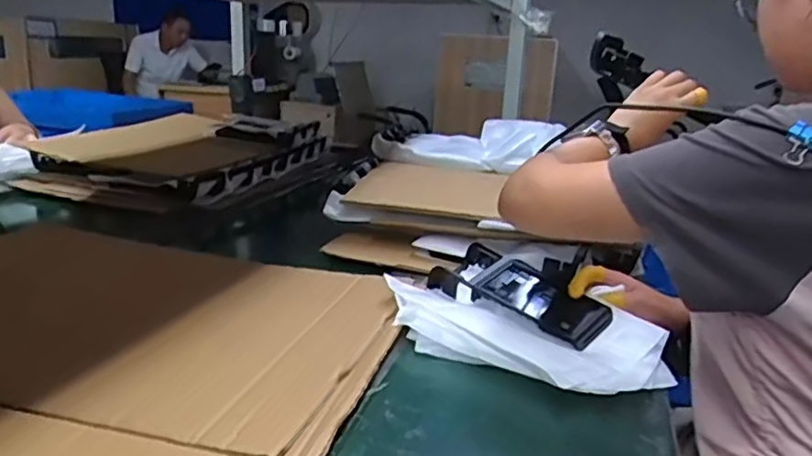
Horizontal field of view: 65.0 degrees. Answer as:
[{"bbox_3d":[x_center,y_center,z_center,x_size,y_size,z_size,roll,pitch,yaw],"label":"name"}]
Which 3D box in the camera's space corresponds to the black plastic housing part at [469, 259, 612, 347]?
[{"bbox_3d":[0.153,0.081,0.738,0.163,0.021,0.085,27,44,37],"label":"black plastic housing part"}]

